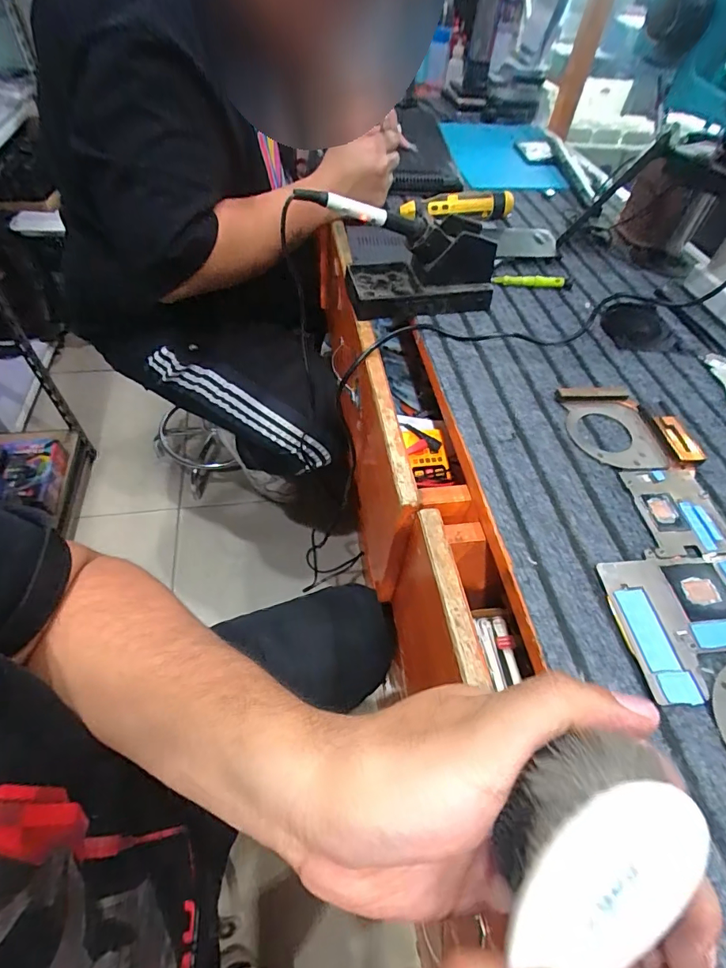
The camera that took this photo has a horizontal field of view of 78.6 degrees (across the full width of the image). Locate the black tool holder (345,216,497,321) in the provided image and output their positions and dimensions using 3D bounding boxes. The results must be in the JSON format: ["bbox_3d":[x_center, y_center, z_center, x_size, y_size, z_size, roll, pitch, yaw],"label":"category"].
[{"bbox_3d":[0.066,-0.248,0.504,0.166,0.081,0.089,2,53,-1],"label":"black tool holder"}]

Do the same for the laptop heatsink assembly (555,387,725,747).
[{"bbox_3d":[0.238,0.050,0.337,0.141,0.012,0.343,-5,53,-6],"label":"laptop heatsink assembly"}]

